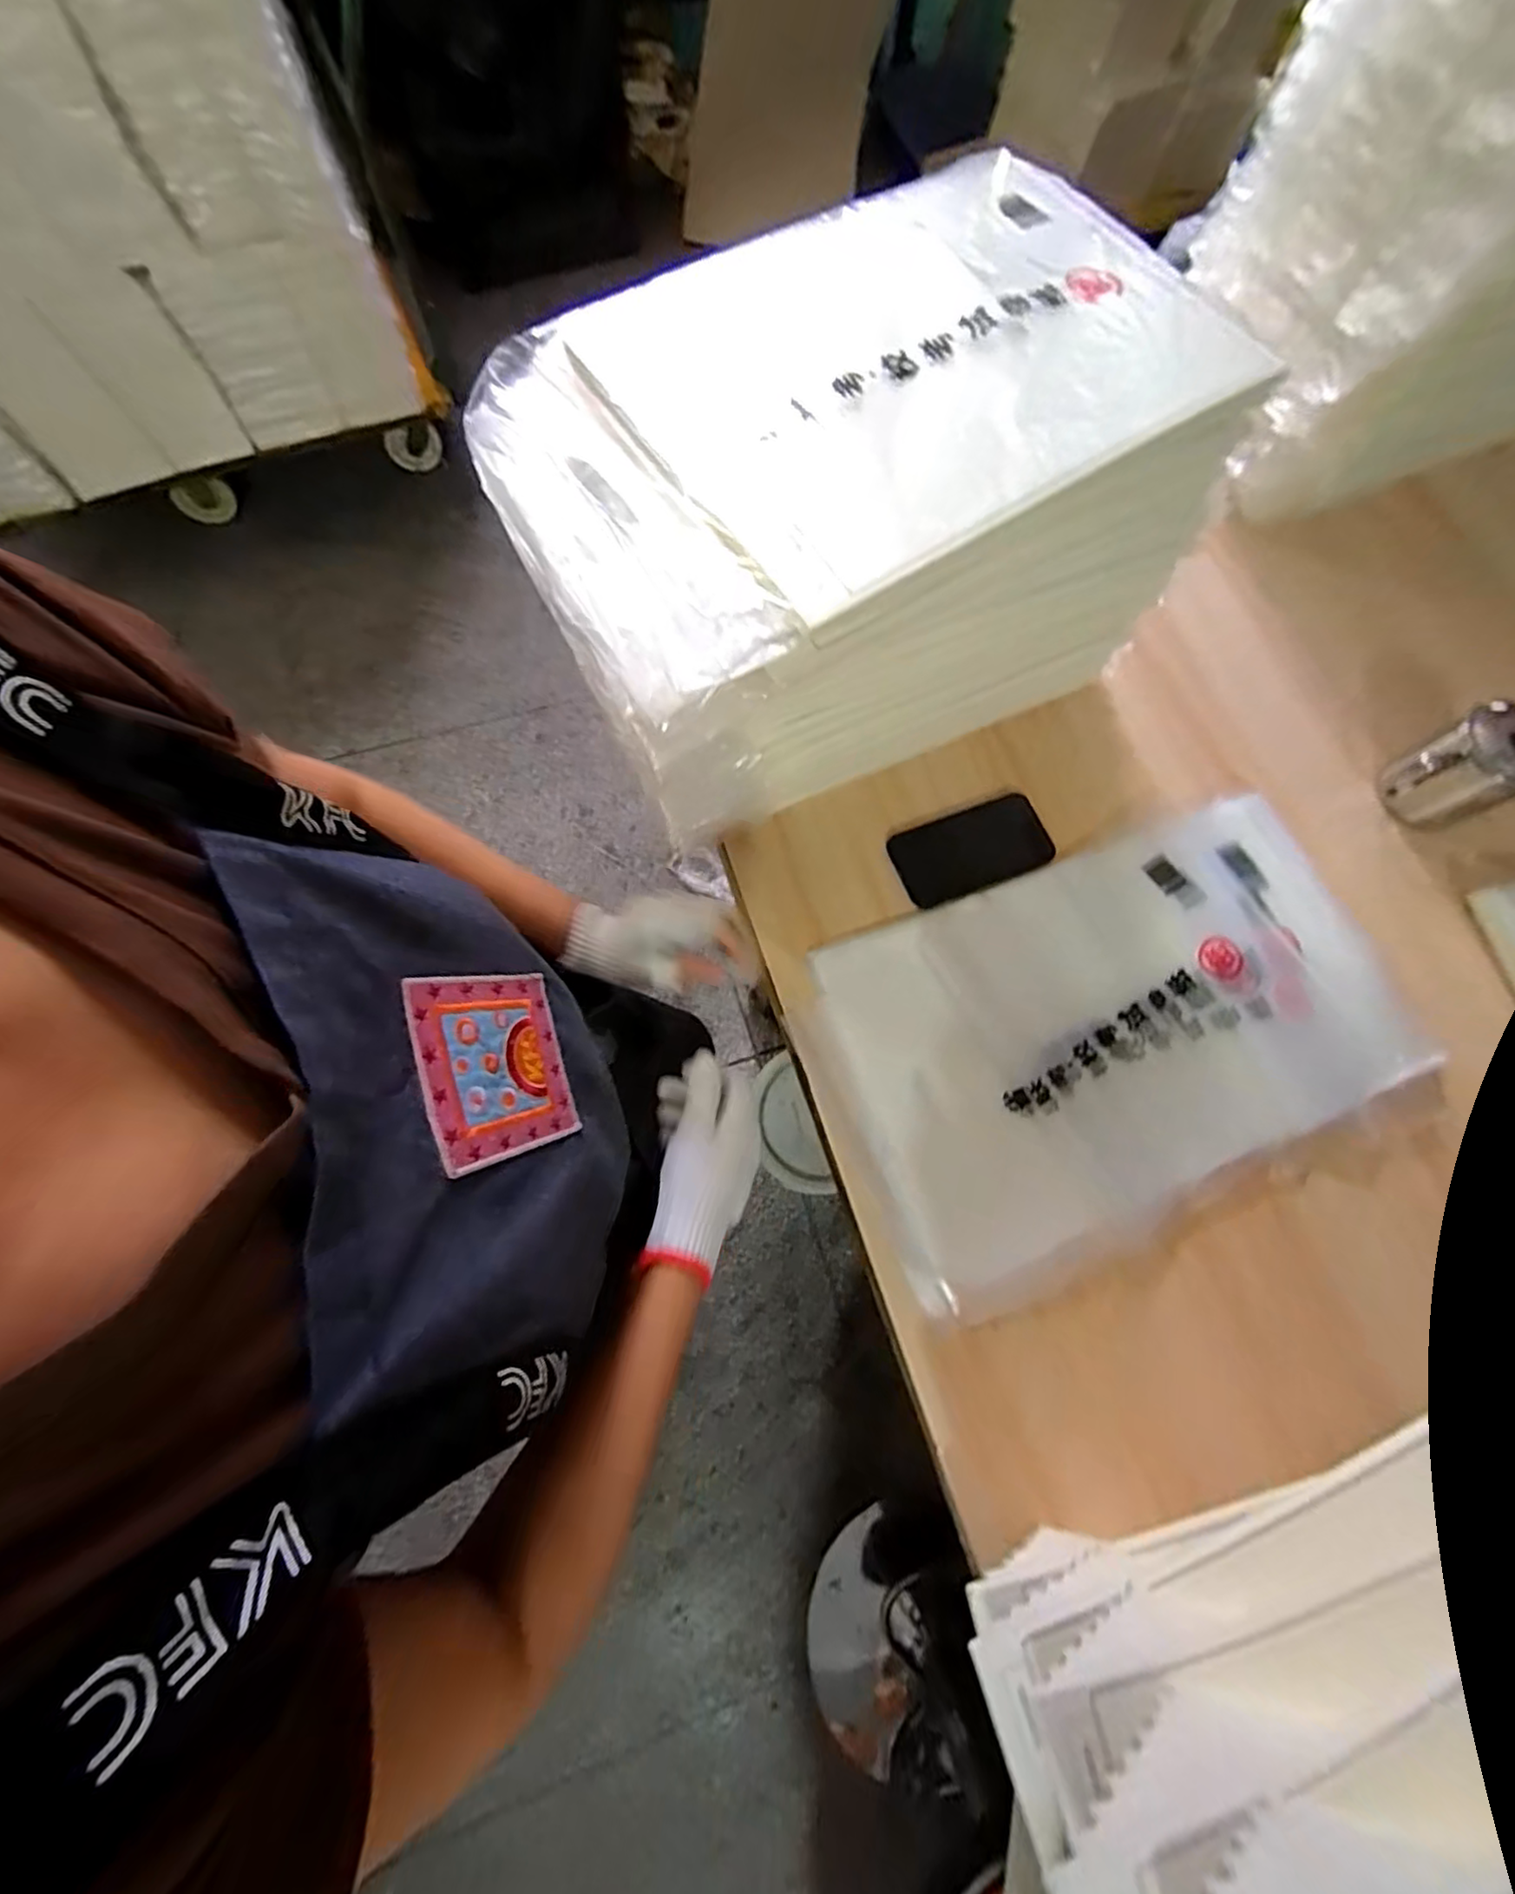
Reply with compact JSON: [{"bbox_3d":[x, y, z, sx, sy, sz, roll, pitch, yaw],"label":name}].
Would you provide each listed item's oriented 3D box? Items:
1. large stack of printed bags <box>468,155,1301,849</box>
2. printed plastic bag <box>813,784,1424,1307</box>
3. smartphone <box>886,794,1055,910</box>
[{"bbox_3d":[0.066,-0.311,0.501,0.450,0.245,0.278,-27,76,-10],"label":"large stack of printed bags"},{"bbox_3d":[0.308,0.066,0.554,0.493,0.015,0.301,-22,76,-6],"label":"printed plastic bag"},{"bbox_3d":[0.205,-0.092,0.614,0.146,0.007,0.079,-20,75,-8],"label":"smartphone"}]

